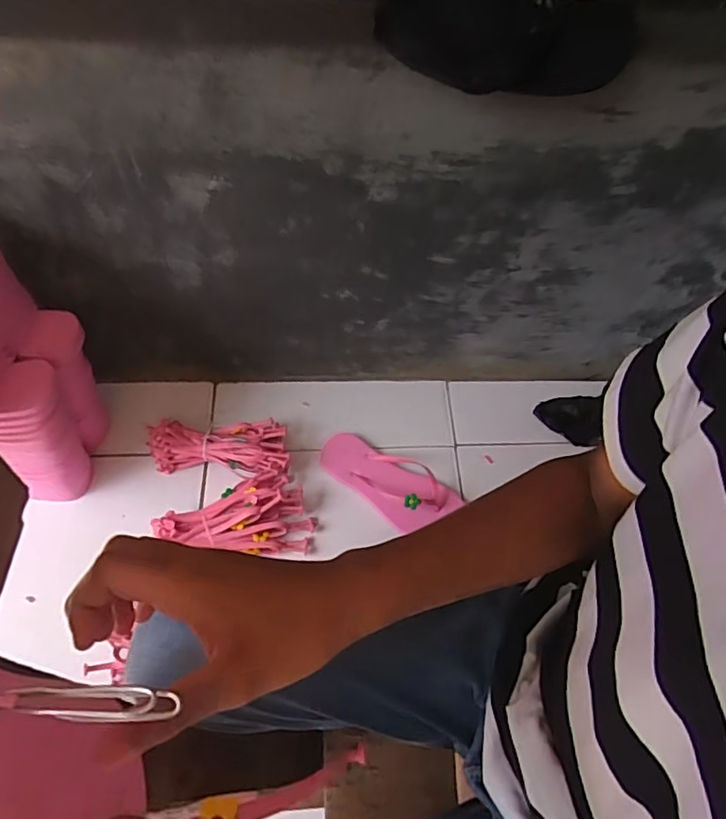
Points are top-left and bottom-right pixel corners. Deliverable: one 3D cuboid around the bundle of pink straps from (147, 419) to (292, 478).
[{"bbox_3d":[-0.216,0.053,0.839,0.213,0.064,0.090,3,58,0],"label":"bundle of pink straps"}]

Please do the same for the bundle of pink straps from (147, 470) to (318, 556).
[{"bbox_3d":[-0.189,0.154,0.805,0.225,0.062,0.114,-6,58,-6],"label":"bundle of pink straps"}]

